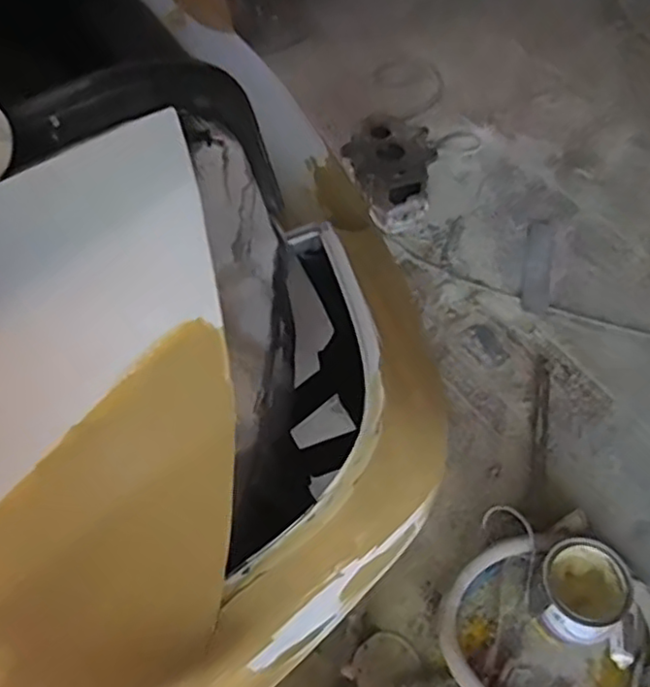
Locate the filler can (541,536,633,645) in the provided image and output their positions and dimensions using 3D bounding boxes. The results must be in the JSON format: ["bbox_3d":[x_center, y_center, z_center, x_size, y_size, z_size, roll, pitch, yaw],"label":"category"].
[{"bbox_3d":[0.454,0.448,1.201,0.165,0.147,0.153,-1,55,2],"label":"filler can"}]

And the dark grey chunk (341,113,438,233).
[{"bbox_3d":[0.173,-0.481,1.859,0.226,0.190,0.270,-2,55,1],"label":"dark grey chunk"}]

